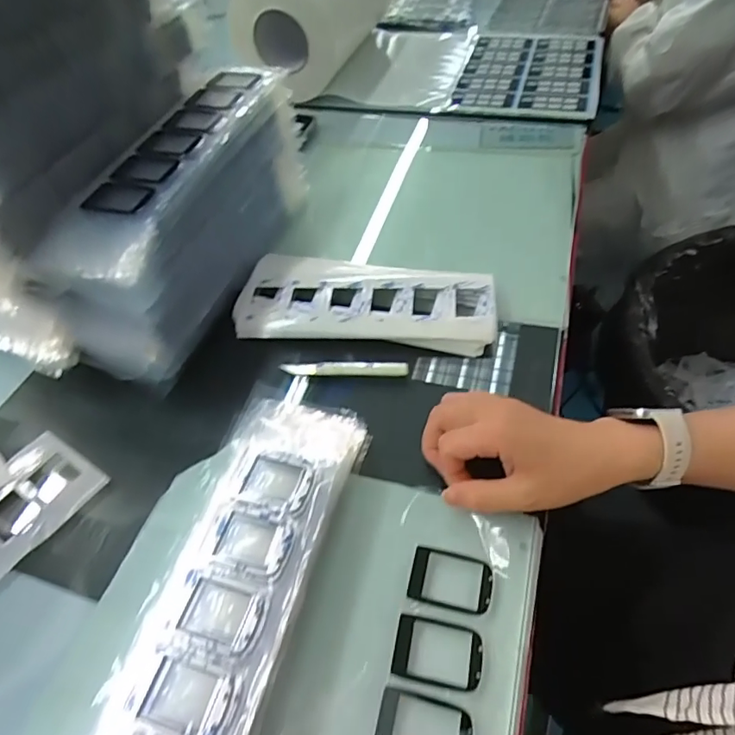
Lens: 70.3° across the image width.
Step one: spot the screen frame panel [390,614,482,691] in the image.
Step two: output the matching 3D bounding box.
[{"bbox_3d":[0.042,0.169,0.310,0.051,0.004,0.035,6,52,11],"label":"screen frame panel"}]

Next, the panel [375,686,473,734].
[{"bbox_3d":[0.031,0.200,0.285,0.051,0.004,0.035,8,53,13],"label":"panel"}]

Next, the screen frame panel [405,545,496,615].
[{"bbox_3d":[0.054,0.136,0.335,0.051,0.004,0.035,8,53,12],"label":"screen frame panel"}]

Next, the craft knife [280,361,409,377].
[{"bbox_3d":[-0.020,0.000,0.447,0.107,0.006,0.012,-1,51,6],"label":"craft knife"}]

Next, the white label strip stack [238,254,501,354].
[{"bbox_3d":[-0.004,-0.064,0.484,0.237,0.014,0.105,6,52,11],"label":"white label strip stack"}]

